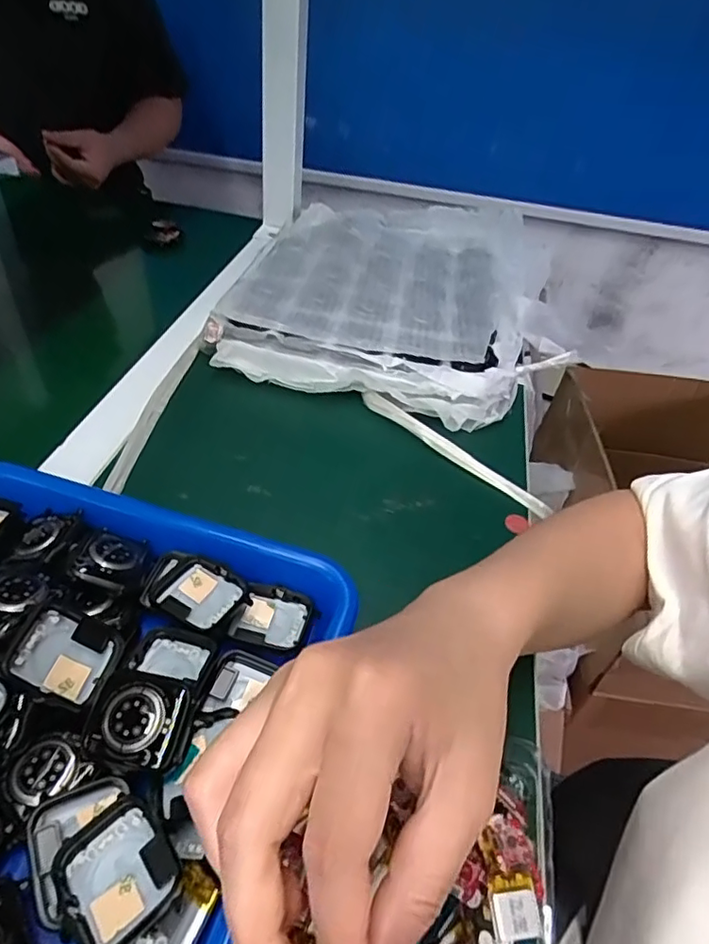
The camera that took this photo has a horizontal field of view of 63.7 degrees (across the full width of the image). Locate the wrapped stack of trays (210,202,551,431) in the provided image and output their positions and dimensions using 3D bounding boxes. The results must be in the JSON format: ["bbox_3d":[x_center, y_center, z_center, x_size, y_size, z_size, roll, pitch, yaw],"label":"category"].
[{"bbox_3d":[0.034,-0.174,0.551,0.276,0.067,0.310,13,43,7],"label":"wrapped stack of trays"}]

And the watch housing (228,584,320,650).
[{"bbox_3d":[-0.041,0.075,0.293,0.037,0.010,0.035,14,43,8],"label":"watch housing"}]

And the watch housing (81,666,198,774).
[{"bbox_3d":[-0.088,0.101,0.234,0.041,0.012,0.034,16,60,5],"label":"watch housing"}]

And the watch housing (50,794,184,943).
[{"bbox_3d":[-0.083,0.140,0.201,0.042,0.013,0.036,35,50,27],"label":"watch housing"}]

